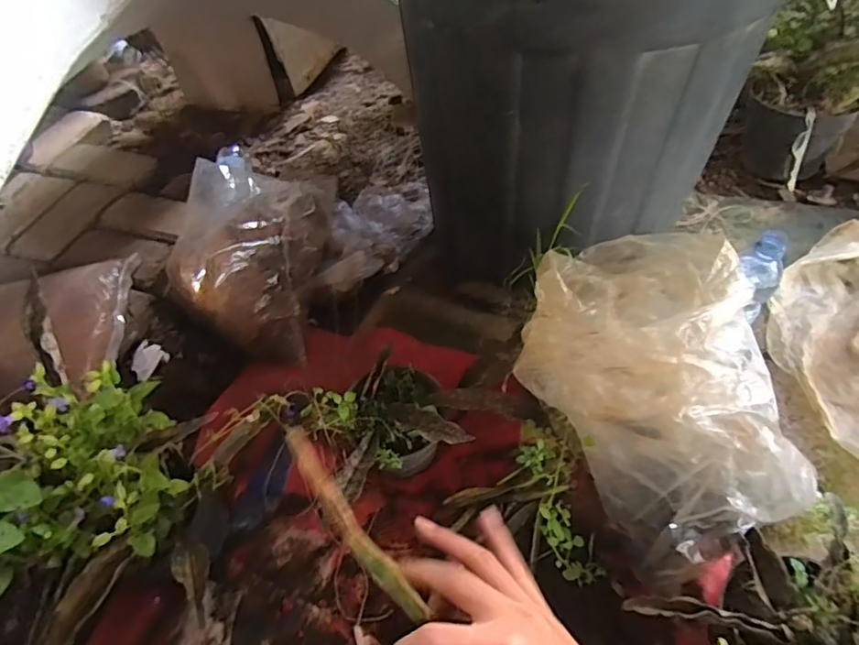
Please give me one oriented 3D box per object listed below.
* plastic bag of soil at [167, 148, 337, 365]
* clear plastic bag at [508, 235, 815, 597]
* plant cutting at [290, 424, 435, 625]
[{"bbox_3d":[-0.270,-0.127,0.879,0.169,0.248,0.289,5,53,10],"label":"plastic bag of soil"},{"bbox_3d":[0.237,0.063,0.605,0.211,0.223,0.317,-26,54,-14],"label":"clear plastic bag"},{"bbox_3d":[-0.045,0.117,0.324,0.016,0.009,0.130,-35,78,-20],"label":"plant cutting"}]

